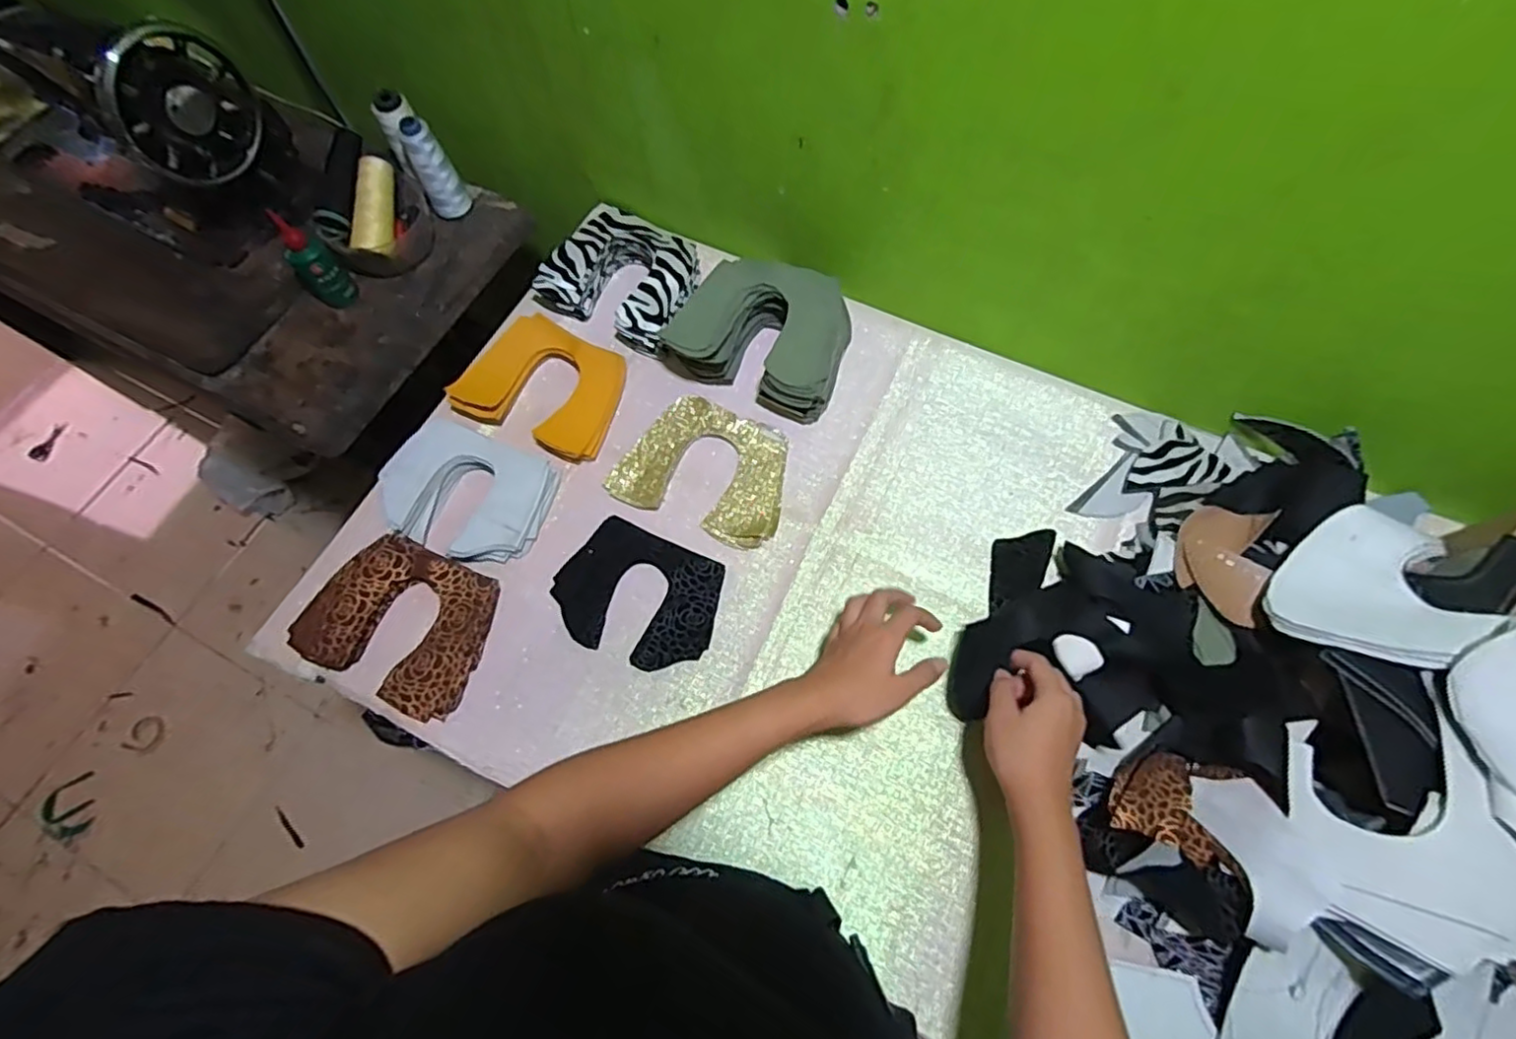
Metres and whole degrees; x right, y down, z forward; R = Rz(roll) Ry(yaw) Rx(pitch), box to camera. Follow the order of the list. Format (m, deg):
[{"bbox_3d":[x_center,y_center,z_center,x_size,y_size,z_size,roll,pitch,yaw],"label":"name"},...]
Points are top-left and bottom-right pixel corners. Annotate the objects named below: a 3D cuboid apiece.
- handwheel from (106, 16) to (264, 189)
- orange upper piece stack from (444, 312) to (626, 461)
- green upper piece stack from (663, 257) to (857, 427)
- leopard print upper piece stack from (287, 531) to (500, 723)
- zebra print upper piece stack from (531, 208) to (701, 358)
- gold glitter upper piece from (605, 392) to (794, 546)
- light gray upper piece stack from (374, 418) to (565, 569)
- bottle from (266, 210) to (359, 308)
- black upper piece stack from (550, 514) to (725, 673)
[{"bbox_3d":[-0.566,-0.411,0.647,0.027,0.127,0.128,21,70,11],"label":"handwheel"},{"bbox_3d":[-0.225,-0.140,0.677,0.164,0.029,0.123,24,79,6],"label":"orange upper piece stack"},{"bbox_3d":[0.001,-0.191,0.674,0.174,0.076,0.133,21,70,11],"label":"green upper piece stack"},{"bbox_3d":[-0.325,0.092,0.598,0.156,0.032,0.131,22,70,11],"label":"leopard print upper piece stack"},{"bbox_3d":[-0.147,-0.268,0.723,0.162,0.051,0.135,23,70,11],"label":"zebra print upper piece stack"},{"bbox_3d":[-0.049,-0.052,0.653,0.168,0.015,0.128,22,70,11],"label":"gold glitter upper piece"},{"bbox_3d":[-0.287,-0.026,0.636,0.159,0.028,0.120,23,78,7],"label":"light gray upper piece stack"},{"bbox_3d":[-0.487,-0.279,0.713,0.036,0.107,0.041,39,74,16],"label":"bottle"},{"bbox_3d":[-0.110,0.070,0.608,0.148,0.011,0.117,23,70,11],"label":"black upper piece stack"}]

